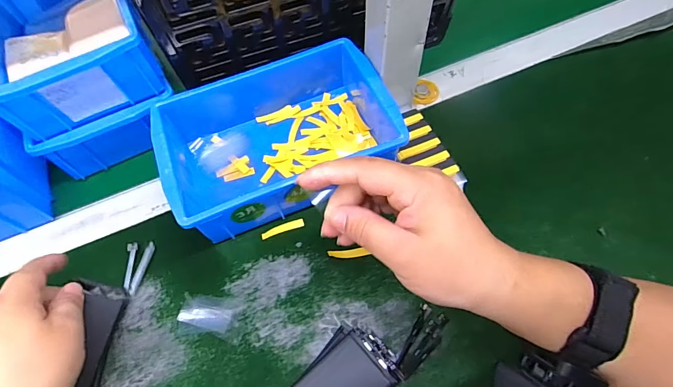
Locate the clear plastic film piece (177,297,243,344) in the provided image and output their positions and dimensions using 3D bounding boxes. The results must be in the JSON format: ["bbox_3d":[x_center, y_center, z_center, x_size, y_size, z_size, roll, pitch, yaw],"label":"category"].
[{"bbox_3d":[-0.103,0.100,0.308,0.050,0.004,0.031,7,62,7],"label":"clear plastic film piece"}]

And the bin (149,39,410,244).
[{"bbox_3d":[-0.053,-0.051,0.352,0.200,0.065,0.137,-23,63,-8],"label":"bin"}]

